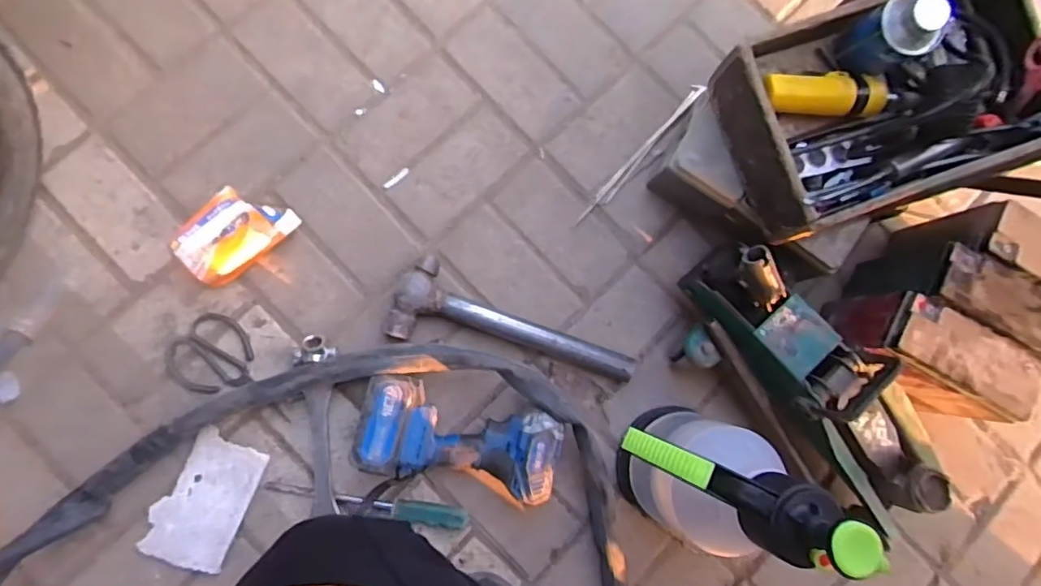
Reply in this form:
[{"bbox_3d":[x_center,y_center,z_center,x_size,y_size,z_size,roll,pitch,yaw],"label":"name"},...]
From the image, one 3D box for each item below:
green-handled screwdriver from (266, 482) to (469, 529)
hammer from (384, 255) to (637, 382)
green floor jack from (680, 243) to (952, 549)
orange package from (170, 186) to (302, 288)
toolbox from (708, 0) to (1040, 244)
[{"bbox_3d":[-0.186,0.258,0.697,0.244,0.036,0.025,9,83,-5],"label":"green-handled screwdriver"},{"bbox_3d":[-0.007,0.039,0.746,0.315,0.040,0.108,14,82,-4],"label":"hammer"},{"bbox_3d":[0.366,0.122,0.709,0.114,0.156,0.414,-43,90,-10],"label":"green floor jack"},{"bbox_3d":[-0.354,-0.073,0.709,0.137,0.054,0.088,-44,90,-9],"label":"orange package"},{"bbox_3d":[0.434,-0.229,0.582,0.343,0.275,0.237,-21,86,-9],"label":"toolbox"}]

